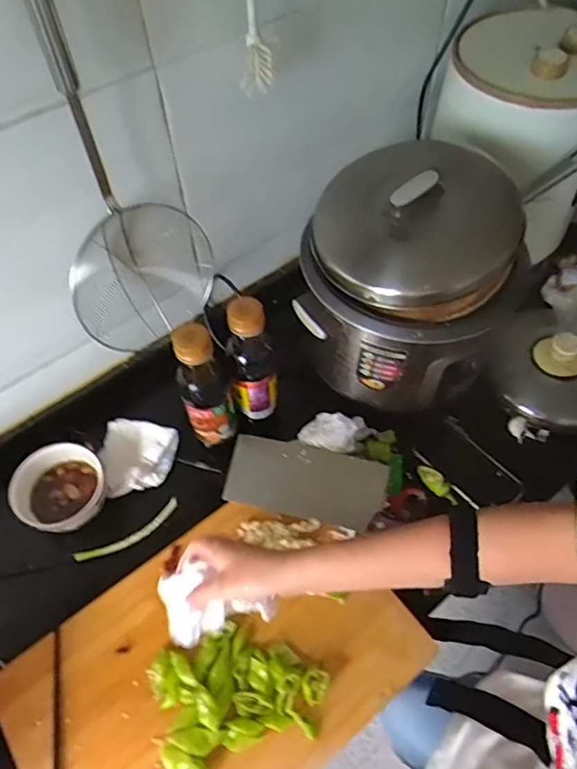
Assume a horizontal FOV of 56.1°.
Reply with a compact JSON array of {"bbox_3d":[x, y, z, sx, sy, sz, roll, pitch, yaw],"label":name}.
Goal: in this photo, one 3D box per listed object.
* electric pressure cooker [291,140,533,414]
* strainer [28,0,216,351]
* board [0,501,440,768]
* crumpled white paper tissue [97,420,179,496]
[{"bbox_3d":[0.152,-0.138,0.717,0.243,0.278,0.239,13,57,9],"label":"electric pressure cooker"},{"bbox_3d":[-0.189,-0.215,0.584,0.183,0.443,0.063,-38,63,-22],"label":"strainer"},{"bbox_3d":[-0.086,0.322,0.619,0.423,0.032,0.297,-33,62,-19],"label":"board"},{"bbox_3d":[-0.218,0.104,0.774,0.105,0.023,0.104,4,56,4],"label":"crumpled white paper tissue"}]

